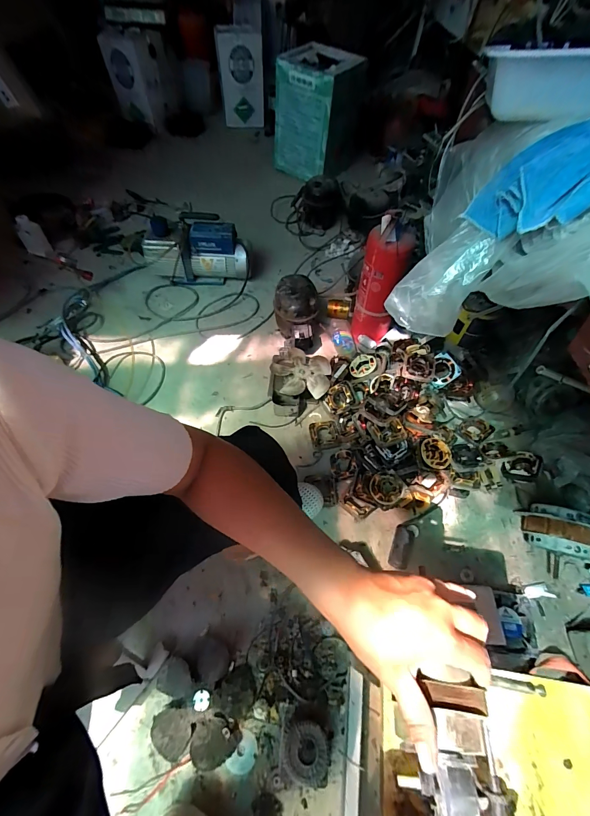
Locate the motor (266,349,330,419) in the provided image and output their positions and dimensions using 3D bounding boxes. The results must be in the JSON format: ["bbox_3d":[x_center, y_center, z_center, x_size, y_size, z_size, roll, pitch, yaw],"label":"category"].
[{"bbox_3d":[0.013,-0.093,1.056,0.175,0.088,0.236,4,58,0],"label":"motor"}]

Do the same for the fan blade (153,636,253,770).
[{"bbox_3d":[-0.177,0.566,0.665,0.185,0.032,0.177,1,58,-2],"label":"fan blade"}]

